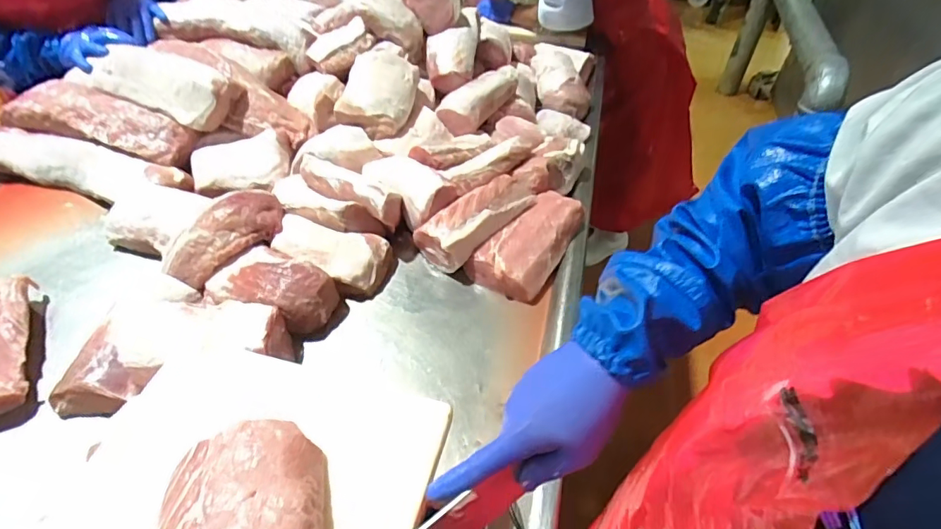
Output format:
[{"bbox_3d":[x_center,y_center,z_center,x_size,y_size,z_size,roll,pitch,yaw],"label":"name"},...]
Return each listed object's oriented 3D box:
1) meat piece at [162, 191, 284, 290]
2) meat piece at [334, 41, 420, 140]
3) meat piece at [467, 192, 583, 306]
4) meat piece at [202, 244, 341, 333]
[{"bbox_3d":[-0.377,-0.050,0.739,0.188,0.059,0.105,-41,58,-15],"label":"meat piece"},{"bbox_3d":[-0.175,-0.348,0.952,0.130,0.080,0.202,7,47,6],"label":"meat piece"},{"bbox_3d":[0.094,-0.040,0.803,0.118,0.056,0.201,23,51,20],"label":"meat piece"},{"bbox_3d":[-0.289,0.031,0.710,0.174,0.060,0.095,13,48,12],"label":"meat piece"}]

